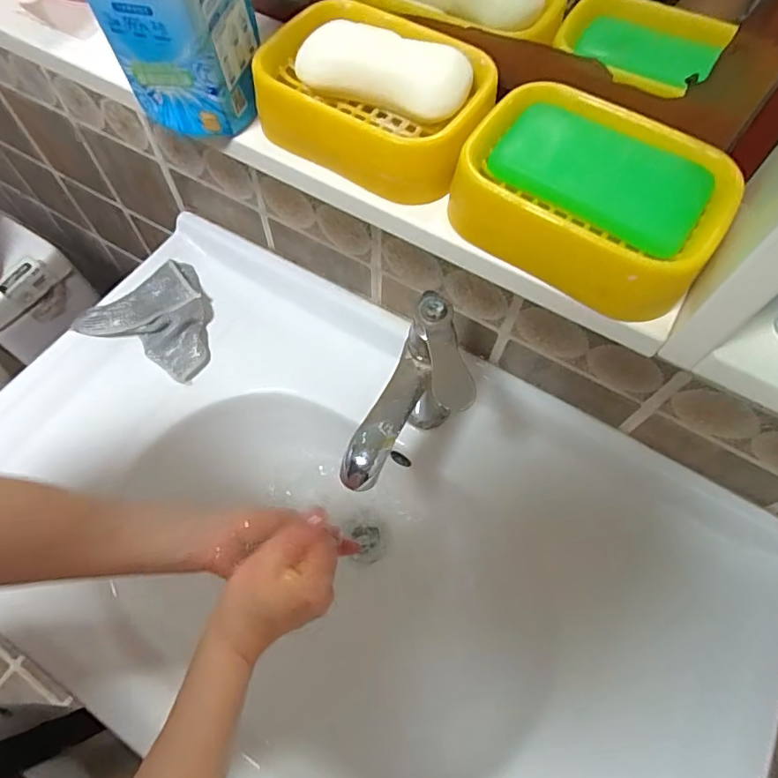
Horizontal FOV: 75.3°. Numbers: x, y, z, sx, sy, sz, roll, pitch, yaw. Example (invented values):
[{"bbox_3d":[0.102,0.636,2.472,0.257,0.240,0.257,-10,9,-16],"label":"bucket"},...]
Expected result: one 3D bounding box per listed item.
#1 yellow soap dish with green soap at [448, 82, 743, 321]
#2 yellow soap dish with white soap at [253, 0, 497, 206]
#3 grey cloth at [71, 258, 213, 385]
[{"bbox_3d":[0.096,-0.093,0.246,0.120,0.037,0.095,27,66,12],"label":"yellow soap dish with green soap"},{"bbox_3d":[-0.007,-0.158,0.272,0.124,0.040,0.090,32,67,14],"label":"yellow soap dish with white soap"},{"bbox_3d":[-0.264,-0.081,0.592,0.140,0.037,0.145,36,68,15],"label":"grey cloth"}]

